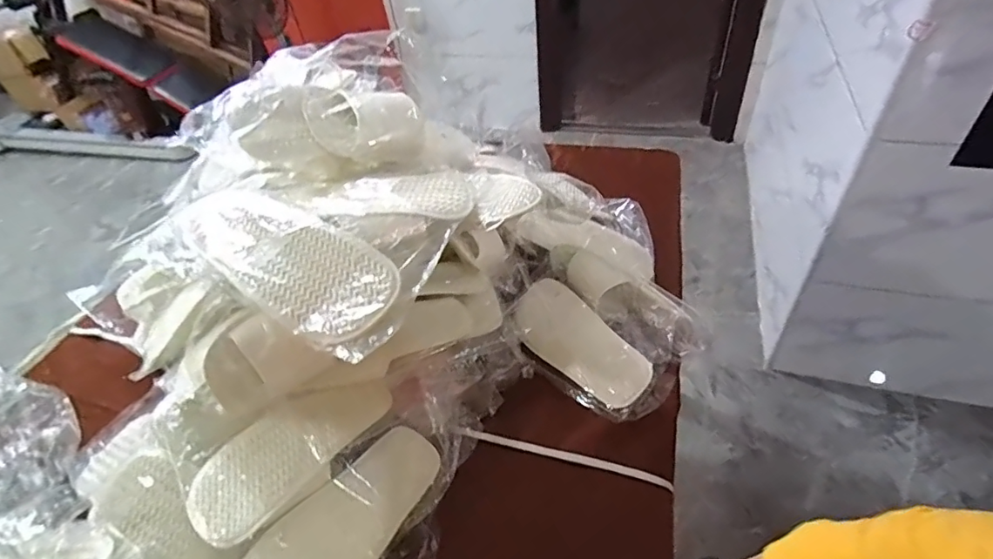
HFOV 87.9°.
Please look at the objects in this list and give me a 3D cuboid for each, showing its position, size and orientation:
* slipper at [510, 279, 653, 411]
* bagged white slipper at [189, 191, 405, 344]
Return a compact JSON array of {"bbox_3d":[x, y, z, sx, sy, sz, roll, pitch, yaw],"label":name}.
[{"bbox_3d":[0.110,0.086,0.708,0.093,0.043,0.214,-27,48,-19],"label":"slipper"},{"bbox_3d":[-0.219,-0.020,0.533,0.263,0.048,0.105,23,52,26],"label":"bagged white slipper"}]

